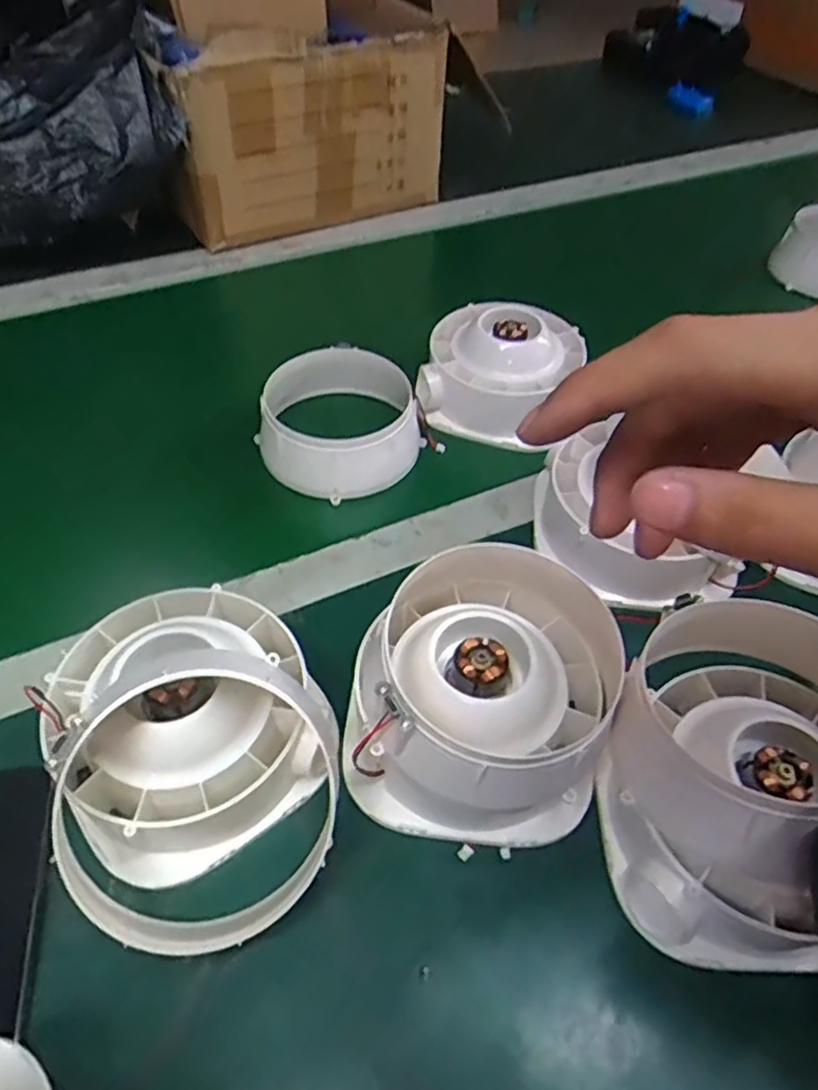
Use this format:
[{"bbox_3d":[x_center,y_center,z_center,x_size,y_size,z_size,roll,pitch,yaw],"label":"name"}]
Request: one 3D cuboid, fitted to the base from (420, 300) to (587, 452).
[{"bbox_3d":[0.078,-0.148,0.578,0.124,0.068,0.115,11,50,6],"label":"base"}]

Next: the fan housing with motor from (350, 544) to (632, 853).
[{"bbox_3d":[0.040,0.072,0.362,0.134,0.098,0.135,1,49,-2],"label":"fan housing with motor"}]

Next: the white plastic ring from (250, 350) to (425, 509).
[{"bbox_3d":[-0.053,-0.100,0.540,0.124,0.050,0.124,1,49,-2],"label":"white plastic ring"}]

